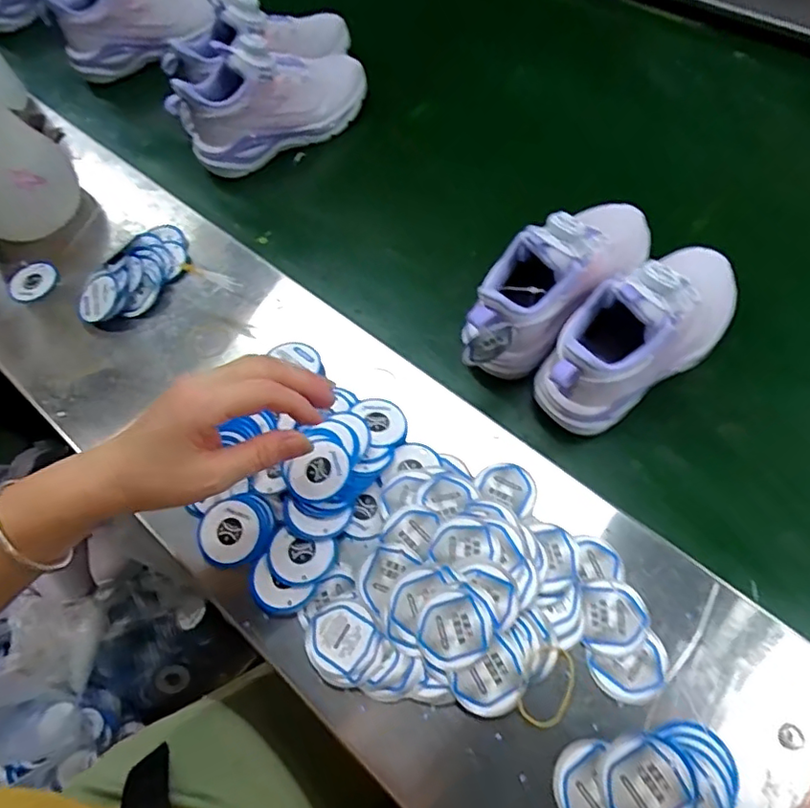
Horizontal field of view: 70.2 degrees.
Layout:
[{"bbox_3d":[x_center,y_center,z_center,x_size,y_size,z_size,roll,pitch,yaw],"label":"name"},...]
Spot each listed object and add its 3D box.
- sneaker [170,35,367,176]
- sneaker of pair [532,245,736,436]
[{"bbox_3d":[-0.140,-0.326,0.609,0.194,0.109,0.069,-28,66,-5],"label":"sneaker"},{"bbox_3d":[0.188,-0.058,0.449,0.199,0.110,0.075,-35,66,-8],"label":"sneaker of pair"}]

